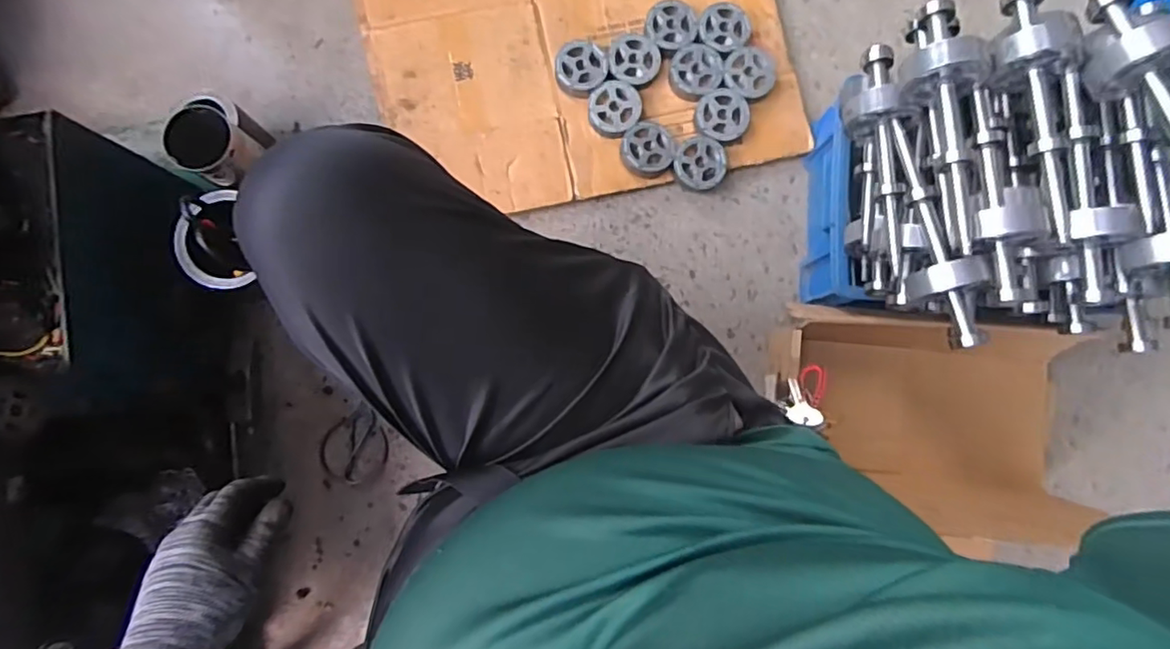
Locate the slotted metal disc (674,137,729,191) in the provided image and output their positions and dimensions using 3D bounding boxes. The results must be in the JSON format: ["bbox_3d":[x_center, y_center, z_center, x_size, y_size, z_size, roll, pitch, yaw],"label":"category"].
[{"bbox_3d":[0.173,-0.239,0.867,0.081,0.011,0.078,0,88,-7],"label":"slotted metal disc"}]

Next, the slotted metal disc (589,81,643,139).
[{"bbox_3d":[0.045,-0.321,0.873,0.077,0.024,0.081,0,85,-1],"label":"slotted metal disc"}]

